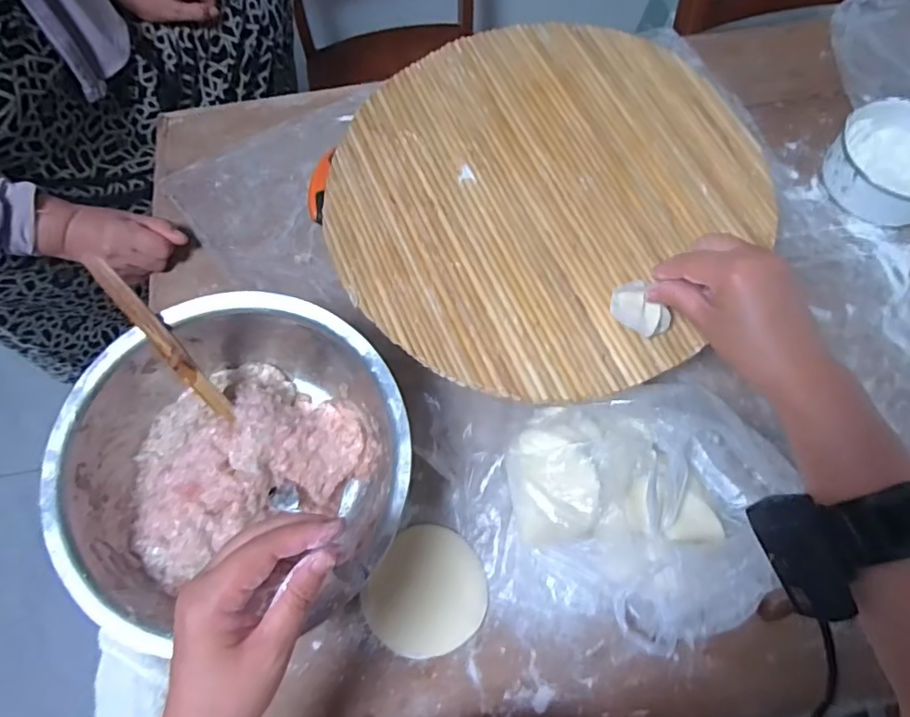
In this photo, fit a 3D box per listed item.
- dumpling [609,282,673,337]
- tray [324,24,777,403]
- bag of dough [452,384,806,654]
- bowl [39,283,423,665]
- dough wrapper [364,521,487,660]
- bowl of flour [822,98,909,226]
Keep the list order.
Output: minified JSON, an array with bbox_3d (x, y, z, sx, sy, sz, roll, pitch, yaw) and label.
[{"bbox_3d":[0.147,-0.039,0.442,0.048,0.023,0.027,42,75,16],"label":"dumpling"},{"bbox_3d":[0.074,-0.162,0.518,0.373,0.021,0.379,0,68,1],"label":"tray"},{"bbox_3d":[0.127,0.123,0.474,0.235,0.108,0.186,11,69,5],"label":"bag of dough"},{"bbox_3d":[-0.176,0.083,0.483,0.262,0.132,0.284,0,68,1],"label":"bowl"},{"bbox_3d":[-0.023,0.210,0.499,0.099,0.006,0.106,0,68,1],"label":"dough wrapper"},{"bbox_3d":[0.508,-0.227,0.634,0.137,0.056,0.152,35,73,14],"label":"bowl of flour"}]

